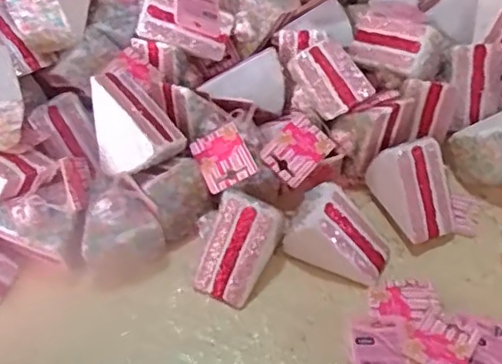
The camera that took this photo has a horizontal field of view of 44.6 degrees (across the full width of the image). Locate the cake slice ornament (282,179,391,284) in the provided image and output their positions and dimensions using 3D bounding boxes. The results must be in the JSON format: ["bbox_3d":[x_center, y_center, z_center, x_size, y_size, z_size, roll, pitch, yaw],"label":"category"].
[{"bbox_3d":[0.077,0.044,0.532,0.088,0.058,0.050,24,56,17],"label":"cake slice ornament"}]

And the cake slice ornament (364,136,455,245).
[{"bbox_3d":[0.148,0.005,0.549,0.058,0.056,0.079,-21,56,-16],"label":"cake slice ornament"}]

